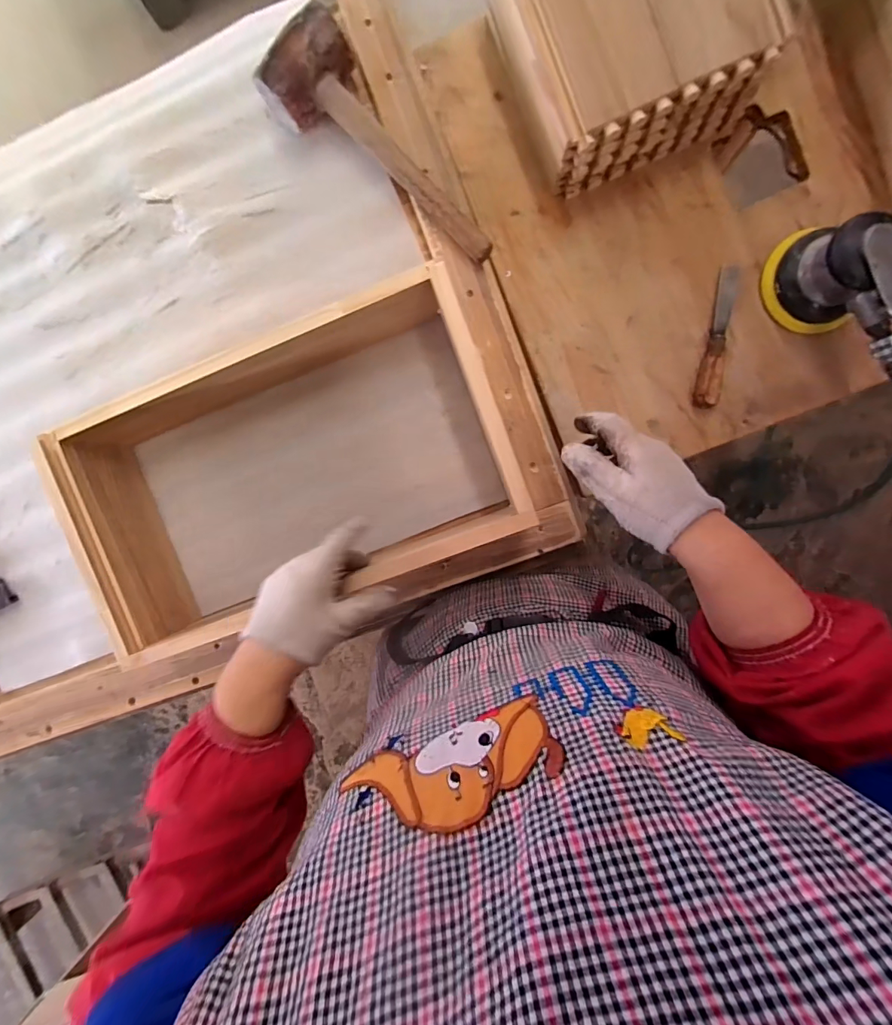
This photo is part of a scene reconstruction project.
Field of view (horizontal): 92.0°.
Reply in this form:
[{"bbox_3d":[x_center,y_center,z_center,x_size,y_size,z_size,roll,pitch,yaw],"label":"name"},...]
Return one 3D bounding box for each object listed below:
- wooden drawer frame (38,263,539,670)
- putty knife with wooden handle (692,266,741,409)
[{"bbox_3d":[-0.154,-0.038,0.464,0.444,0.119,0.273,-20,91,7],"label":"wooden drawer frame"},{"bbox_3d":[0.324,-0.209,0.512,0.026,0.022,0.166,10,96,4],"label":"putty knife with wooden handle"}]

